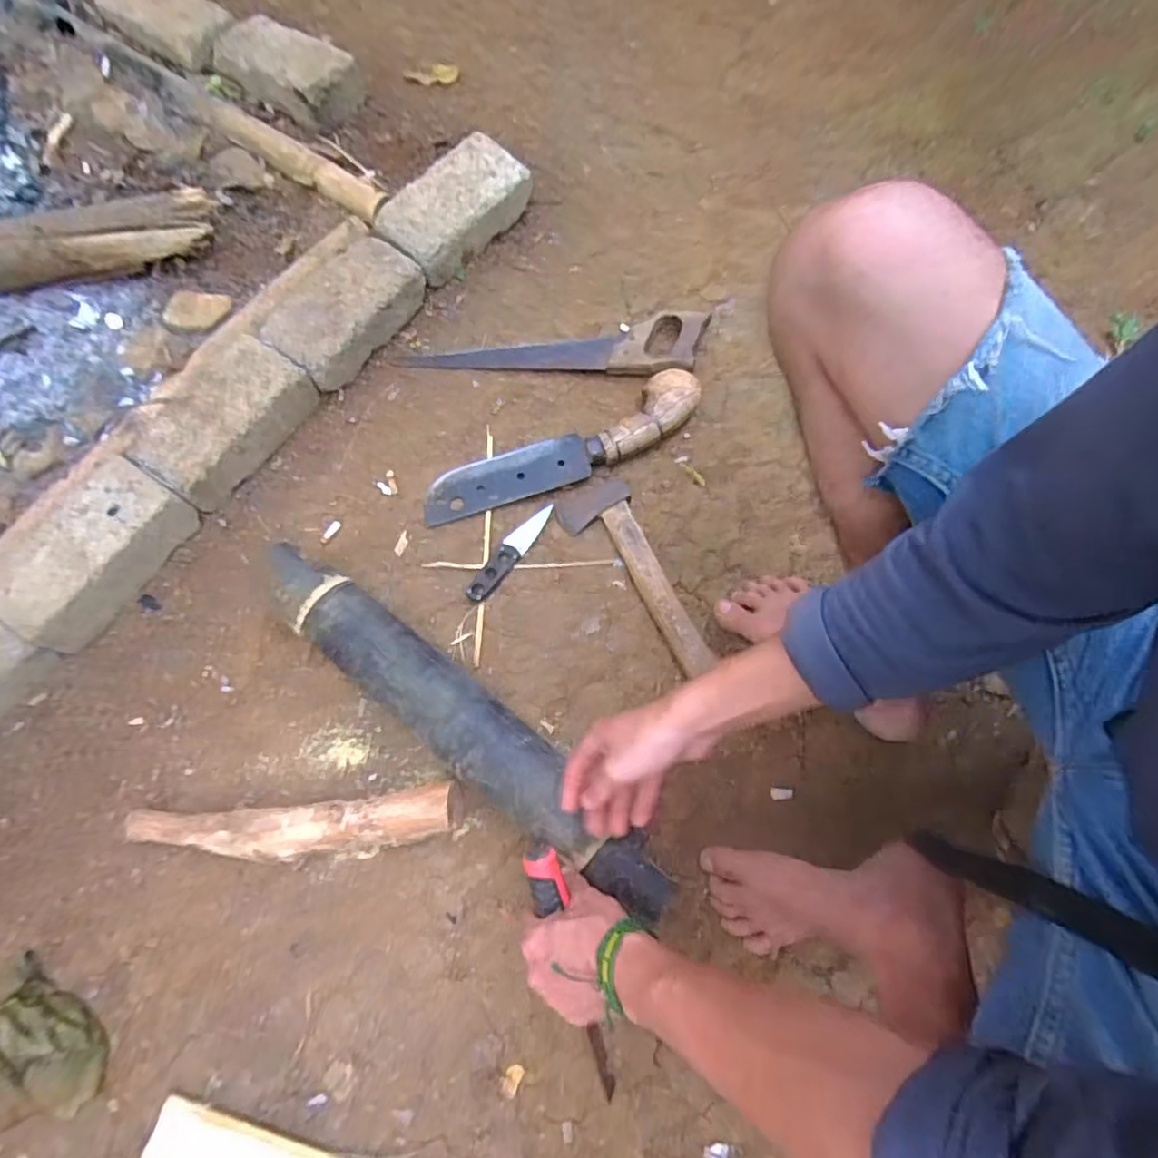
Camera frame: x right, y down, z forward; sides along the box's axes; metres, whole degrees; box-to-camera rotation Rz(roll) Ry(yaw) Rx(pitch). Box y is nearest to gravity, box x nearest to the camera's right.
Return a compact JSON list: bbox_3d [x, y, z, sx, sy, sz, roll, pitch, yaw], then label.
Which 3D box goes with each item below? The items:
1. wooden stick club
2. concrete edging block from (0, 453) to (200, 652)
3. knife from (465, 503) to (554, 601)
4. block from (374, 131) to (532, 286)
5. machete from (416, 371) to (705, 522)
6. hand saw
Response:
[{"bbox_3d":[-0.296,0.251,0.627,0.357,0.057,0.064,-5,71,0],"label":"wooden stick club"},{"bbox_3d":[-0.564,-0.037,0.707,0.140,0.065,0.208,31,75,12],"label":"concrete edging block"},{"bbox_3d":[-0.081,-0.034,0.733,0.029,0.012,0.146,34,76,13],"label":"knife"},{"bbox_3d":[-0.169,-0.509,0.857,0.117,0.078,0.212,42,79,11],"label":"block"},{"bbox_3d":[-0.020,-0.163,0.770,0.367,0.036,0.081,-23,72,-6],"label":"machete"},{"bbox_3d":[-0.032,-0.295,0.811,0.404,0.033,0.086,-5,71,0],"label":"hand saw"}]

